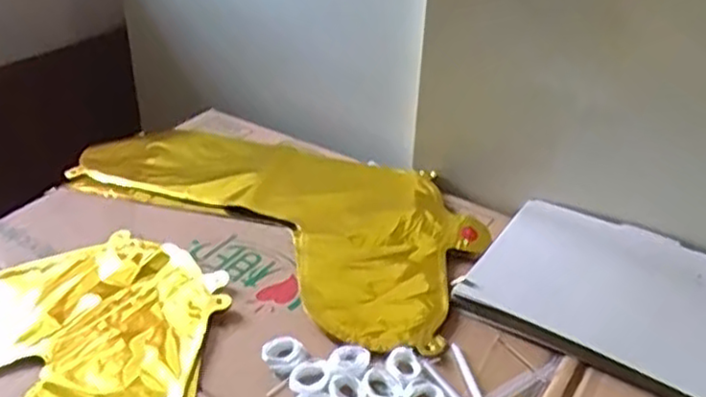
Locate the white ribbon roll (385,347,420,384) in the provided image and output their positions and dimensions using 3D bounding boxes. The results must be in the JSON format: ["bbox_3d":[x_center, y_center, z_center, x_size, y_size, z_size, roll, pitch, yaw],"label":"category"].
[{"bbox_3d":[0.034,0.113,0.484,0.022,0.005,0.029,3,34,0],"label":"white ribbon roll"}]

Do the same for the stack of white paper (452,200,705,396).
[{"bbox_3d":[0.204,0.068,0.565,0.194,0.010,0.169,20,37,24],"label":"stack of white paper"}]

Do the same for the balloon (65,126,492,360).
[{"bbox_3d":[-0.062,0.001,0.658,0.407,0.020,0.208,26,40,31],"label":"balloon"}]

